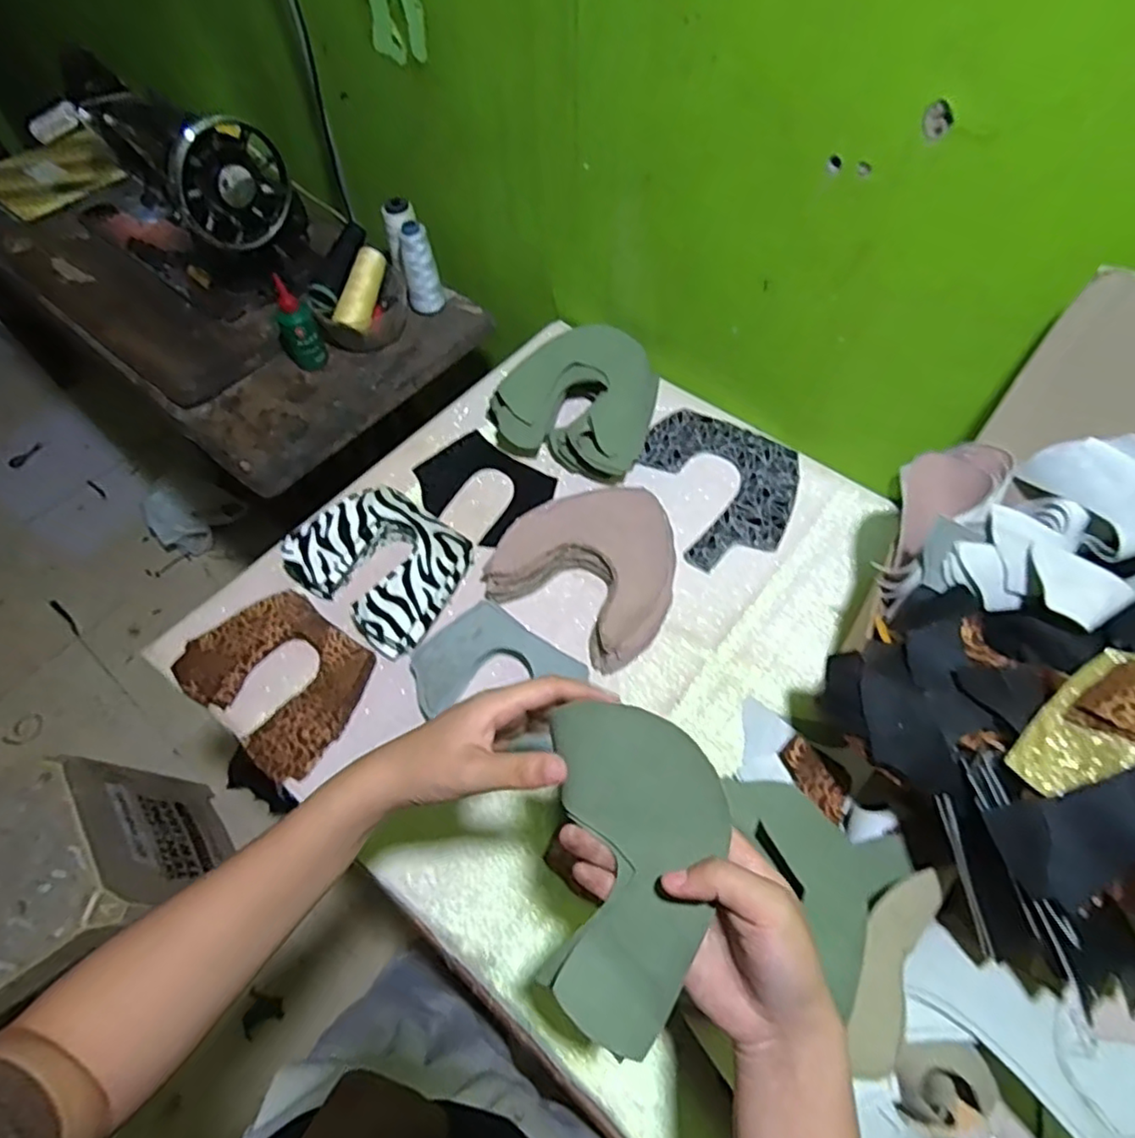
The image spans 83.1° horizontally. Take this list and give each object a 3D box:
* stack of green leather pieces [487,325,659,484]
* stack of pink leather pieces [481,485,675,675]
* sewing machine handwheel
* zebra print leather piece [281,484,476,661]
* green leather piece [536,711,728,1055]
[{"bbox_3d":[0.015,-0.196,0.731,0.175,0.064,0.161,21,62,13],"label":"stack of green leather pieces"},{"bbox_3d":[0.030,-0.008,0.647,0.176,0.037,0.179,31,69,18],"label":"stack of pink leather pieces"},{"bbox_3d":[-0.386,-0.442,0.741,0.131,0.136,0.022,-38,65,-19],"label":"sewing machine handwheel"},{"bbox_3d":[-0.185,-0.006,0.643,0.160,0.049,0.134,30,69,18],"label":"zebra print leather piece"},{"bbox_3d":[0.033,0.155,0.320,0.083,0.012,0.176,4,97,9],"label":"green leather piece"}]

